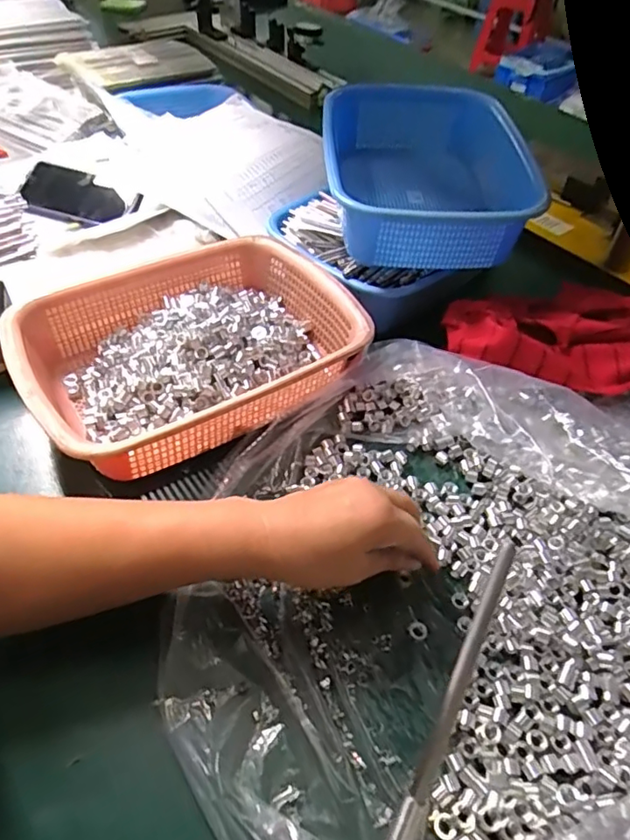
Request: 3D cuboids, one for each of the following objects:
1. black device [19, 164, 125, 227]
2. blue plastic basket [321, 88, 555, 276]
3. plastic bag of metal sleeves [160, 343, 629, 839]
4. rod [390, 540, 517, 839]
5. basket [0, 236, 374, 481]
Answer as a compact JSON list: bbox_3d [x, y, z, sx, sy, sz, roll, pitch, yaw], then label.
[{"bbox_3d":[-0.318,-0.293,0.723,0.131,0.013,0.075,19,76,1],"label":"black device"},{"bbox_3d":[0.111,-0.259,0.598,0.176,0.096,0.263,0,50,-4],"label":"blue plastic basket"},{"bbox_3d":[0.139,0.122,0.371,0.445,0.073,0.440,15,50,10],"label":"plastic bag of metal sleeves"},{"bbox_3d":[0.049,0.150,0.237,0.009,0.007,0.202,22,80,15],"label":"rod"},{"bbox_3d":[-0.110,-0.067,0.516,0.288,0.071,0.211,-27,56,-24],"label":"basket"}]

